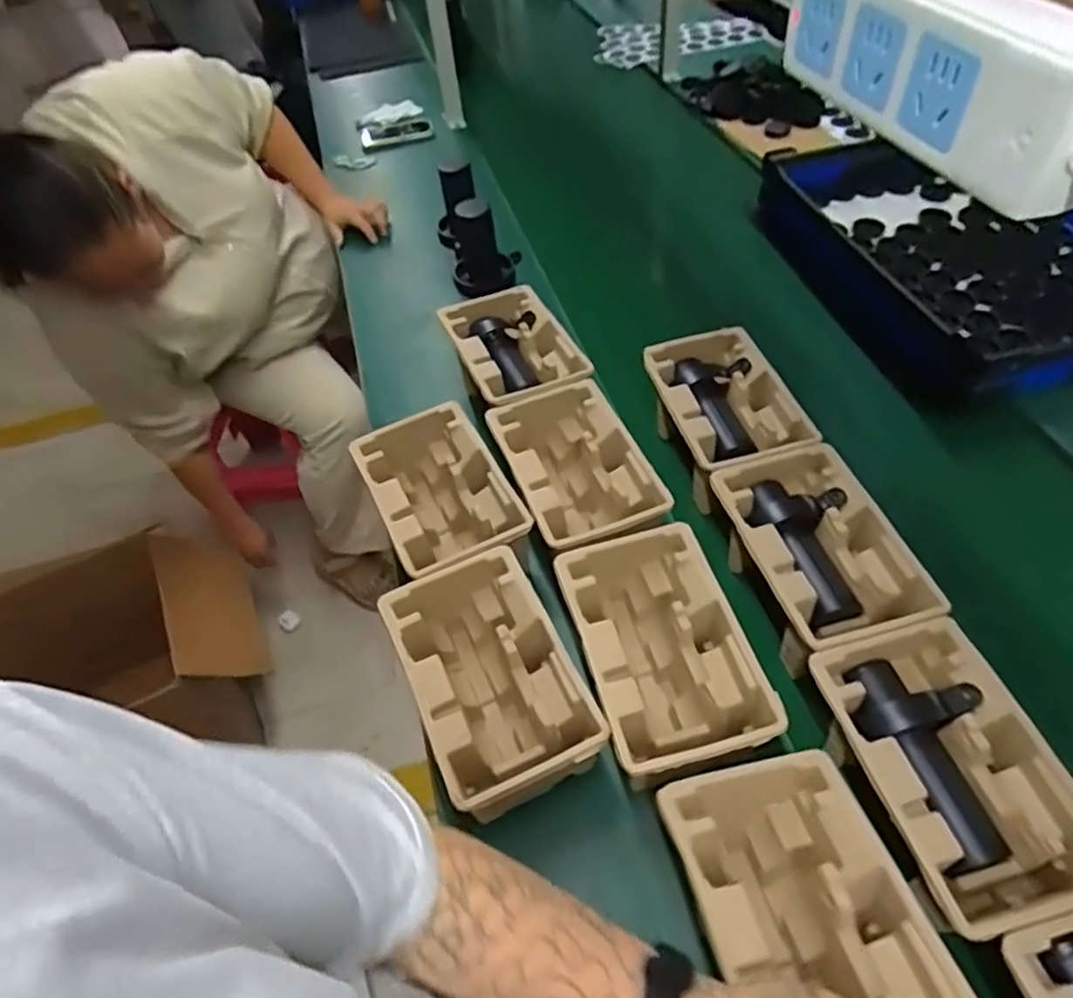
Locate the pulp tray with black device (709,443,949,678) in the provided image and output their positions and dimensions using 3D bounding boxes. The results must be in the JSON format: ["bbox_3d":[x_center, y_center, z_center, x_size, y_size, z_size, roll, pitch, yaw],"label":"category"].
[{"bbox_3d":[0.295,0.057,0.727,0.150,0.080,0.242,-17,53,-7],"label":"pulp tray with black device"}]

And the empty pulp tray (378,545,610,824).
[{"bbox_3d":[-0.044,0.187,0.672,0.142,0.119,0.229,-23,54,-12],"label":"empty pulp tray"}]

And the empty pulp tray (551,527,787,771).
[{"bbox_3d":[0.121,0.157,0.679,0.150,0.118,0.240,-15,53,-5],"label":"empty pulp tray"}]

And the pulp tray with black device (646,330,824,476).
[{"bbox_3d":[0.235,-0.123,0.857,0.144,0.054,0.234,-15,53,-6],"label":"pulp tray with black device"}]

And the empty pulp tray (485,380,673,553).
[{"bbox_3d":[0.048,-0.019,0.830,0.148,0.119,0.241,-19,53,-8],"label":"empty pulp tray"}]

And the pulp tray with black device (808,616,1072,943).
[{"bbox_3d":[0.349,0.235,0.583,0.149,0.079,0.230,-15,53,-6],"label":"pulp tray with black device"}]

